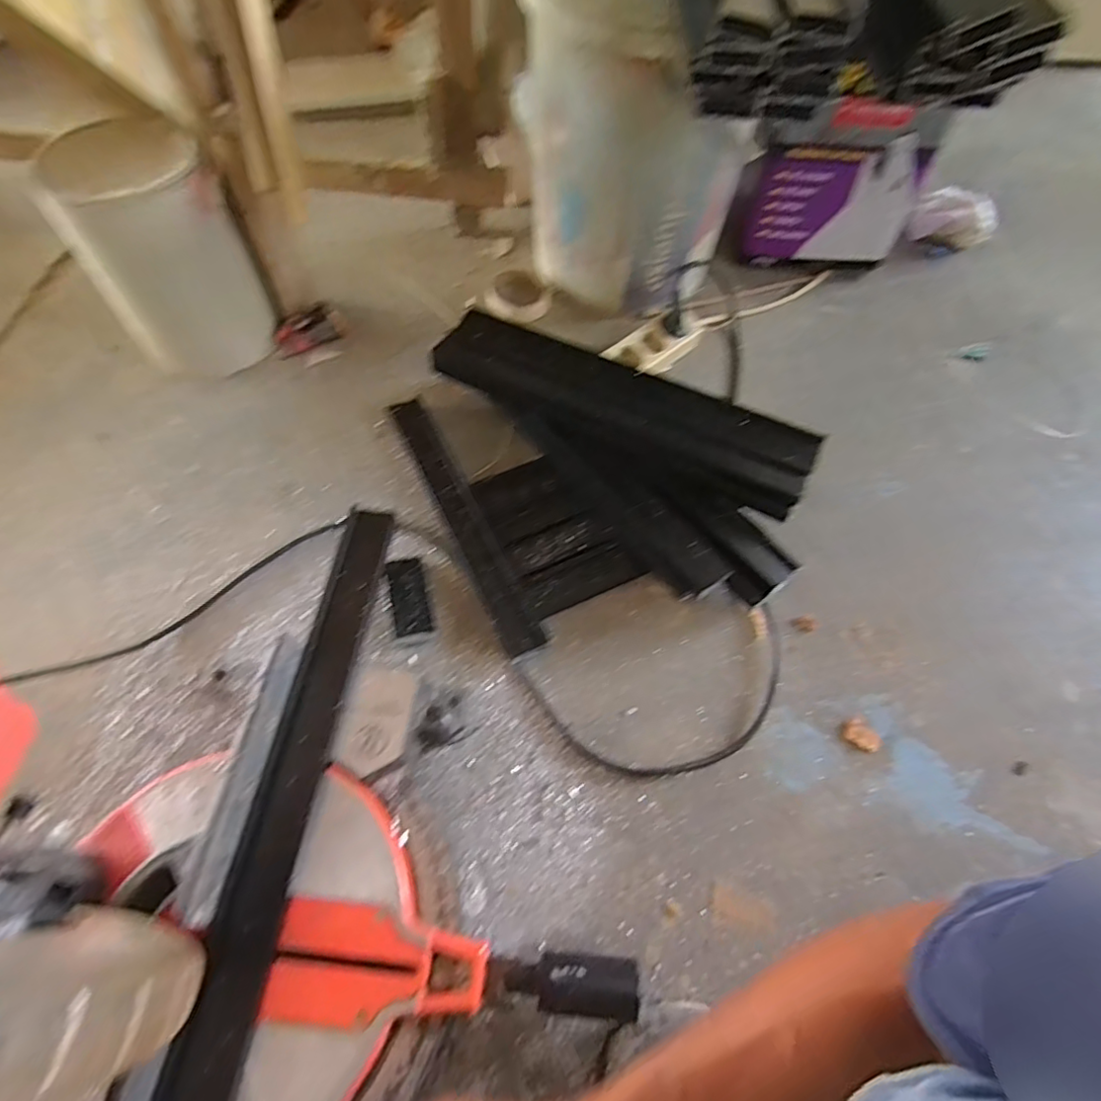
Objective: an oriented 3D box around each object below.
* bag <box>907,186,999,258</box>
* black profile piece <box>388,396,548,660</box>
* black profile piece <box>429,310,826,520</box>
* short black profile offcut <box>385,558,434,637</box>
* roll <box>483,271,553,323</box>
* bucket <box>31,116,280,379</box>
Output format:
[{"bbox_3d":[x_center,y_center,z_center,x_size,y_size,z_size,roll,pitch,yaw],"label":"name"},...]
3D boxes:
[{"bbox_3d":[0.680,-0.556,1.005,0.057,0.098,0.120,-30,66,-18],"label":"bag"},{"bbox_3d":[-0.104,-0.044,0.685,0.044,0.024,0.367,-22,64,-15],"label":"black profile piece"},{"bbox_3d":[0.077,-0.171,0.696,0.457,0.040,0.104,25,62,11],"label":"black profile piece"},{"bbox_3d":[-0.152,0.050,0.632,0.036,0.017,0.084,-13,62,-10],"label":"short black profile offcut"},{"bbox_3d":[-0.047,-0.374,0.874,0.085,0.032,0.088,1,60,-2],"label":"roll"},{"bbox_3d":[-0.474,-0.357,0.739,0.167,0.247,0.167,1,60,-2],"label":"bucket"}]

